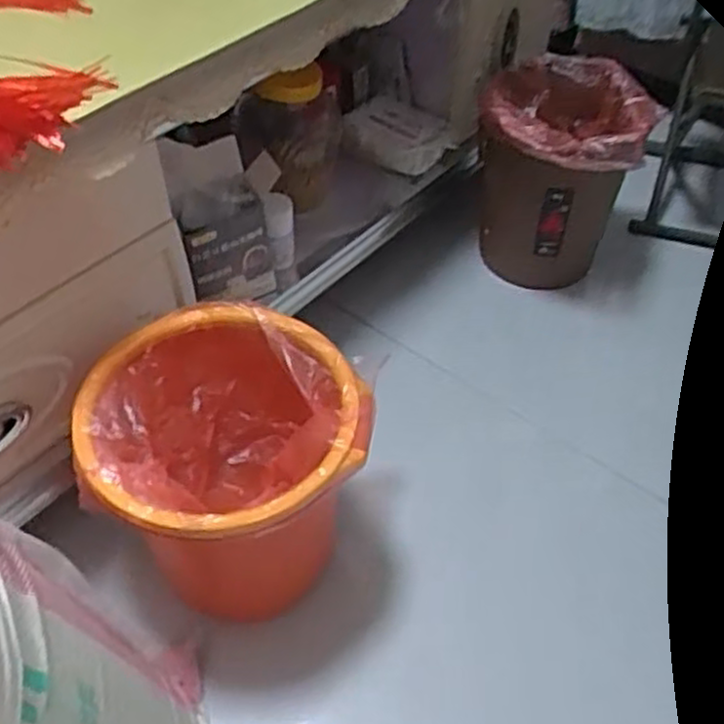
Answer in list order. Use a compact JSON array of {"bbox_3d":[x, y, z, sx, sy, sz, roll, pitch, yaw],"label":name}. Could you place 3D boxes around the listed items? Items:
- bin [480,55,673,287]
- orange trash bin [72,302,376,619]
[{"bbox_3d":[0.311,-0.306,1.252,0.237,0.290,0.285,18,51,15],"label":"bin"},{"bbox_3d":[-0.132,0.131,0.818,0.251,0.280,0.250,0,49,0],"label":"orange trash bin"}]

